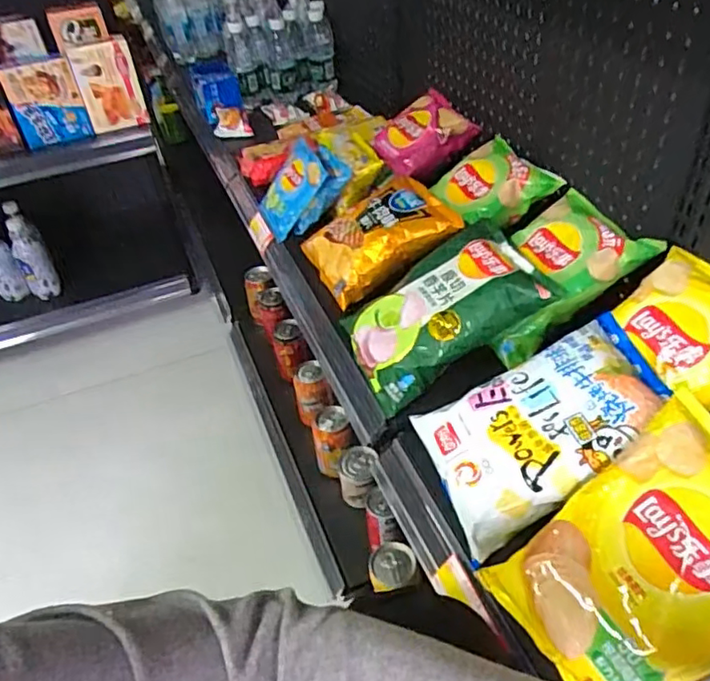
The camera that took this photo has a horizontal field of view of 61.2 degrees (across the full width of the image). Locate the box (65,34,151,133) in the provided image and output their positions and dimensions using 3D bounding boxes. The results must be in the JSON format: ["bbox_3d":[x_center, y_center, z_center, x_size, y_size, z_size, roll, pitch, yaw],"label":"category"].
[{"bbox_3d":[-0.480,-0.496,1.175,0.112,0.156,0.035,-15,43,-11],"label":"box"}]

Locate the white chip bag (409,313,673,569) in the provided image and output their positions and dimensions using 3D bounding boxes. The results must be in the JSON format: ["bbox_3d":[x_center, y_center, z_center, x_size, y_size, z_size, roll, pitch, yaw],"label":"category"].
[{"bbox_3d":[0.179,0.075,0.568,0.243,0.043,0.153,-35,47,2],"label":"white chip bag"}]

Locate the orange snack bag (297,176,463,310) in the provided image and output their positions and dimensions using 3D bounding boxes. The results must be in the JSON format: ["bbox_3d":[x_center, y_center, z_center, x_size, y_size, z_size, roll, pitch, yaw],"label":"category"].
[{"bbox_3d":[0.030,-0.148,0.832,0.196,0.042,0.154,-35,51,2],"label":"orange snack bag"}]

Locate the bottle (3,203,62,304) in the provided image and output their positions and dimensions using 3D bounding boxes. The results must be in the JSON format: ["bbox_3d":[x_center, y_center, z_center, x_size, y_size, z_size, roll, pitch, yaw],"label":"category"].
[{"bbox_3d":[-0.737,-0.194,1.370,0.054,0.207,0.068,6,43,13],"label":"bottle"}]

